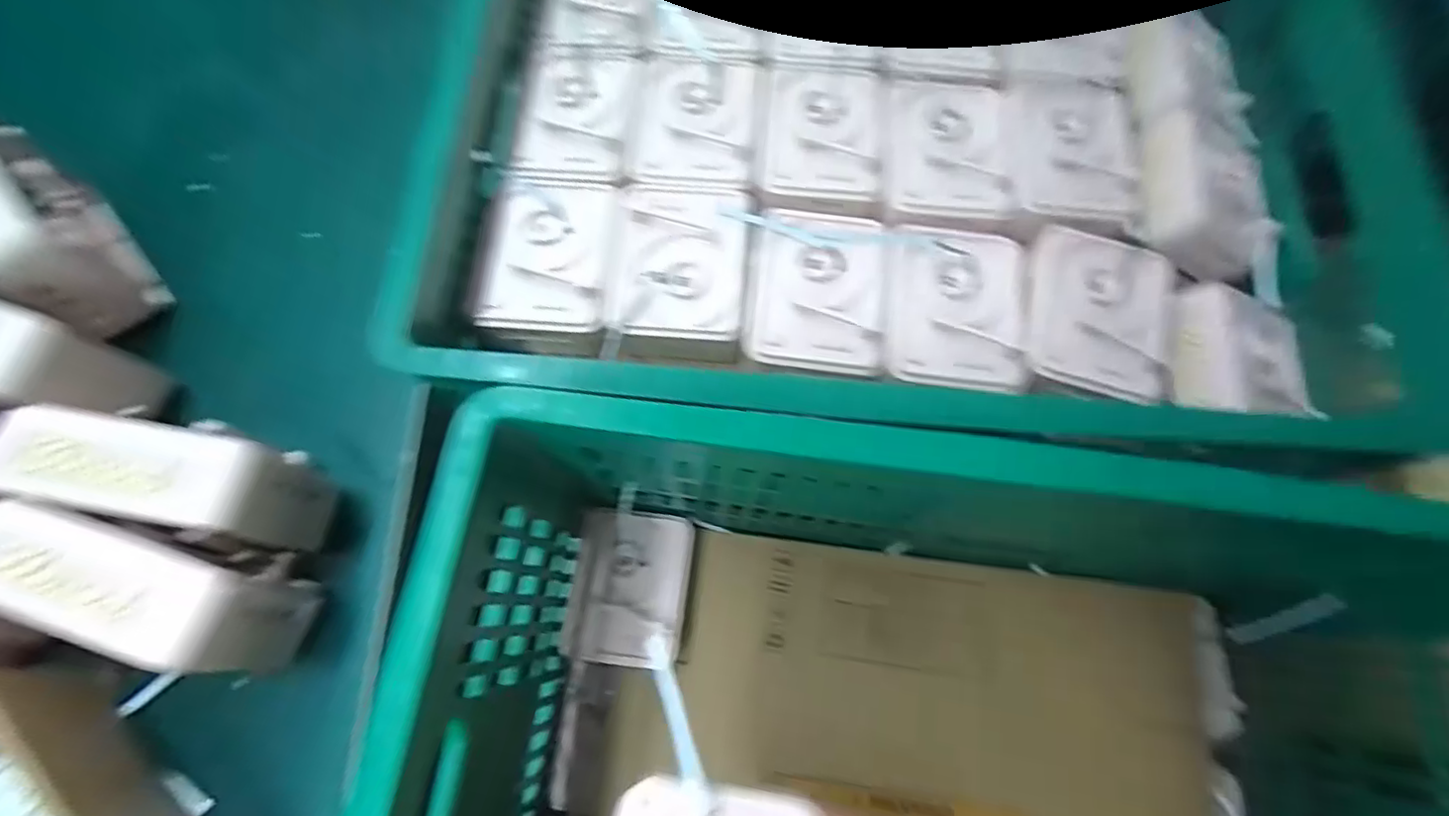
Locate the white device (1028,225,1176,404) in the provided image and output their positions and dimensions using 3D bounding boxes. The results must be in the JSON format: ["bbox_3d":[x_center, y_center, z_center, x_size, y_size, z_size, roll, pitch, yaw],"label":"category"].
[{"bbox_3d":[0.273,-0.067,0.468,0.102,0.031,0.116,14,72,3],"label":"white device"}]

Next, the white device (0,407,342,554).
[{"bbox_3d":[-0.291,0.042,0.348,0.124,0.106,0.050,10,71,2],"label":"white device"}]

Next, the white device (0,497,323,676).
[{"bbox_3d":[-0.289,0.095,0.329,0.124,0.104,0.052,16,72,4],"label":"white device"}]

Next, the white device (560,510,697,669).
[{"bbox_3d":[-0.079,0.152,0.544,0.095,0.023,0.122,8,71,1],"label":"white device"}]

